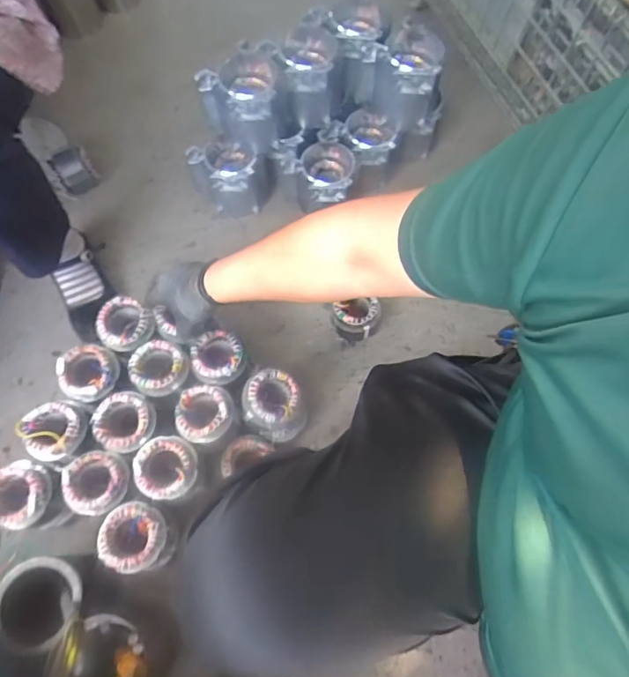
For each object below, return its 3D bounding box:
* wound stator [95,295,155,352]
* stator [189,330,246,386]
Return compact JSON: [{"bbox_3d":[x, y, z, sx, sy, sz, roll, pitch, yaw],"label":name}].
[{"bbox_3d":[-0.296,-0.016,0.802,0.074,0.064,0.079,0,69,-1],"label":"wound stator"},{"bbox_3d":[-0.147,0.033,0.777,0.078,0.051,0.080,0,69,-1],"label":"stator"}]

